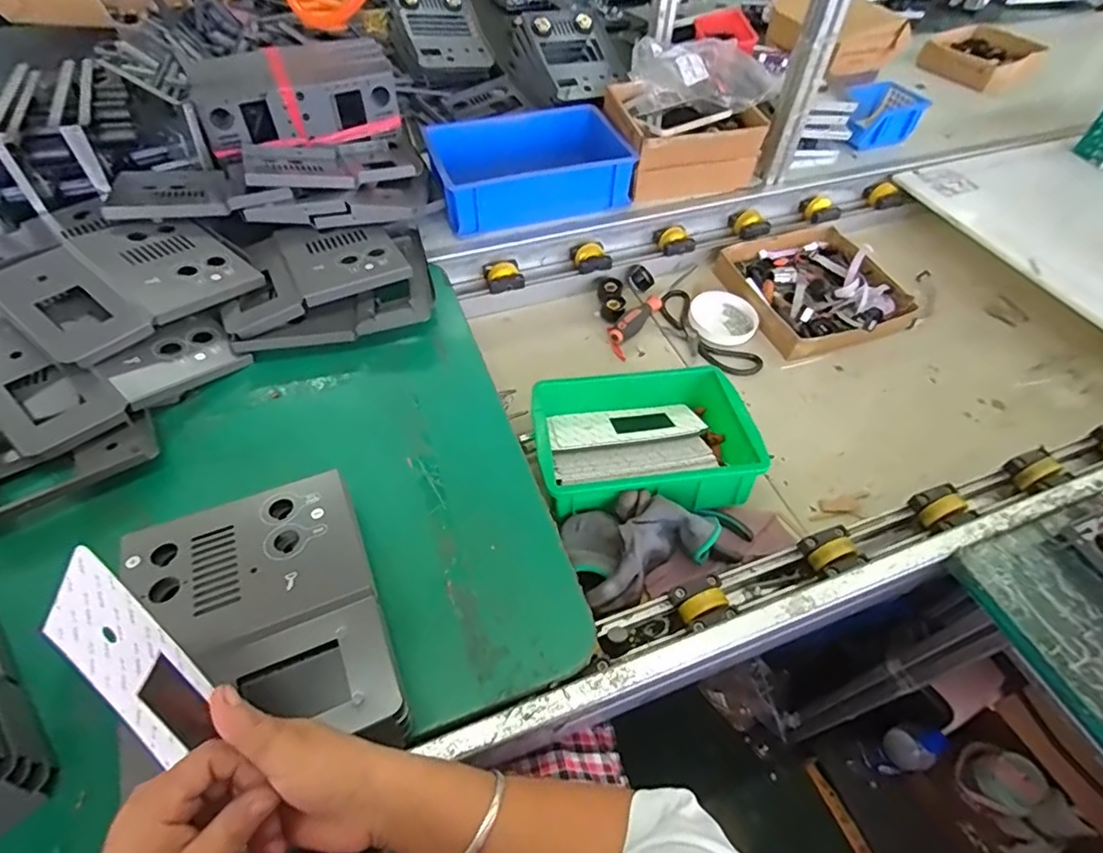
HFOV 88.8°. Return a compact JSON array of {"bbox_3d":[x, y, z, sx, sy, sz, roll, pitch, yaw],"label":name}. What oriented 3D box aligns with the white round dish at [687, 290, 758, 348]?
[{"bbox_3d":[0.259,-0.167,0.860,0.093,0.022,0.098,1,52,-1],"label":"white round dish"}]

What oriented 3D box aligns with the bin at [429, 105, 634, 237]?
[{"bbox_3d":[-0.039,-0.419,0.908,0.300,0.076,0.209,-15,54,-13],"label":"bin"}]

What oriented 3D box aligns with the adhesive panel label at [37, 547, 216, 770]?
[{"bbox_3d":[-0.242,0.134,0.322,0.119,0.082,0.006,47,22,2],"label":"adhesive panel label"}]

